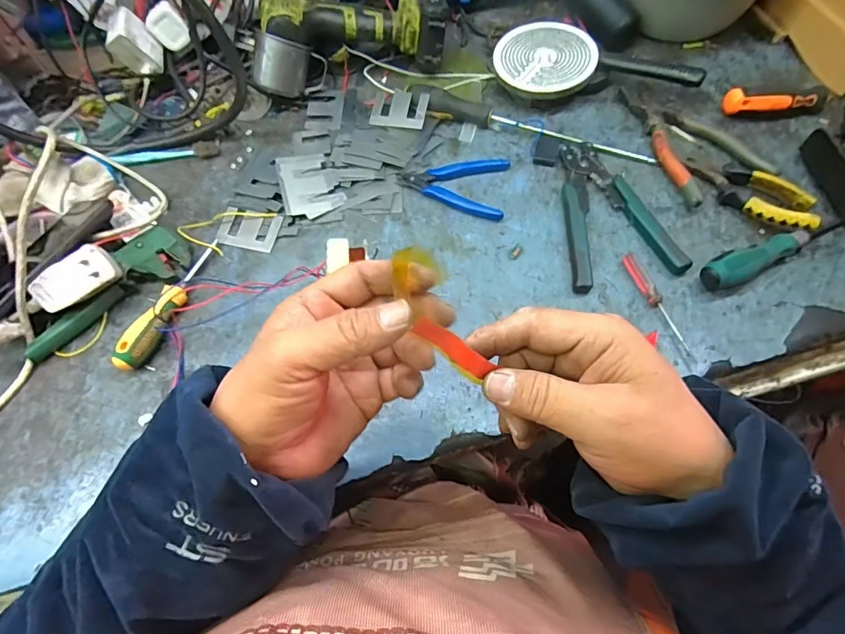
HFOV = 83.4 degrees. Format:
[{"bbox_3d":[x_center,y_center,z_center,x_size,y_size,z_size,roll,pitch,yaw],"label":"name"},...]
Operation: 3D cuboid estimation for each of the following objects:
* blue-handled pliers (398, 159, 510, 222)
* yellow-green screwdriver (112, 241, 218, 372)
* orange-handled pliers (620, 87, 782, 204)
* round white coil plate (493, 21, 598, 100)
[{"bbox_3d":[0.033,-0.150,0.521,0.118,0.012,0.081,11,63,9],"label":"blue-handled pliers"},{"bbox_3d":[-0.244,-0.017,0.463,0.025,0.029,0.151,20,65,13],"label":"yellow-green screwdriver"},{"bbox_3d":[0.287,-0.204,0.533,0.109,0.025,0.180,-24,63,-9],"label":"orange-handled pliers"},{"bbox_3d":[0.145,-0.313,0.576,0.115,0.014,0.116,-3,69,6],"label":"round white coil plate"}]

